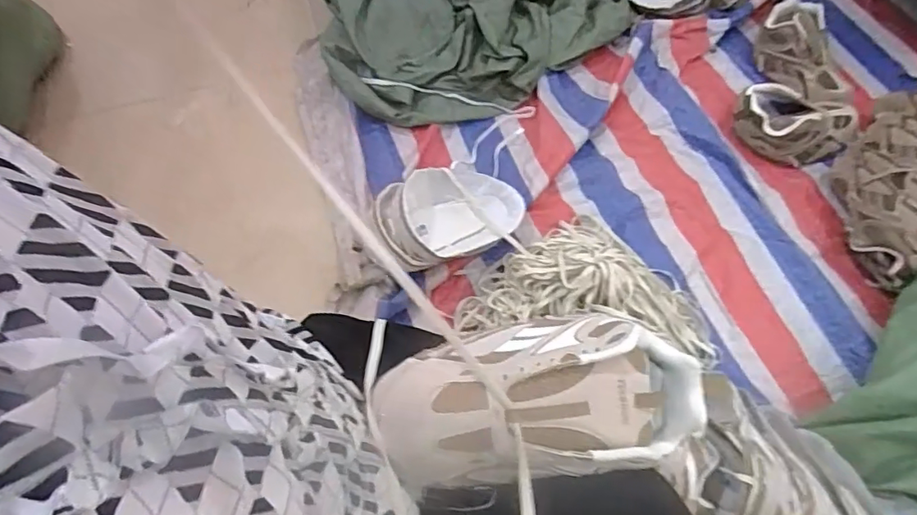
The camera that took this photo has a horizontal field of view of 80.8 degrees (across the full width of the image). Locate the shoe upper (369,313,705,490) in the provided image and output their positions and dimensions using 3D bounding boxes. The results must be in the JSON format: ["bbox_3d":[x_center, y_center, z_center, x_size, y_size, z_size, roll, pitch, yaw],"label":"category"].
[{"bbox_3d":[0.064,0.112,0.439,0.257,0.085,0.118,-7,63,-1],"label":"shoe upper"}]

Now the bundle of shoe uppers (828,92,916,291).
[{"bbox_3d":[0.782,-0.130,0.908,0.227,0.153,0.357,36,70,18],"label":"bundle of shoe uppers"}]

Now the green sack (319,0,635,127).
[{"bbox_3d":[-0.002,-0.534,1.159,0.602,0.117,0.491,-35,67,-15],"label":"green sack"}]

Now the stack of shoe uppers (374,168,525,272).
[{"bbox_3d":[-0.012,-0.067,0.914,0.260,0.124,0.154,-17,64,-7],"label":"stack of shoe uppers"}]

